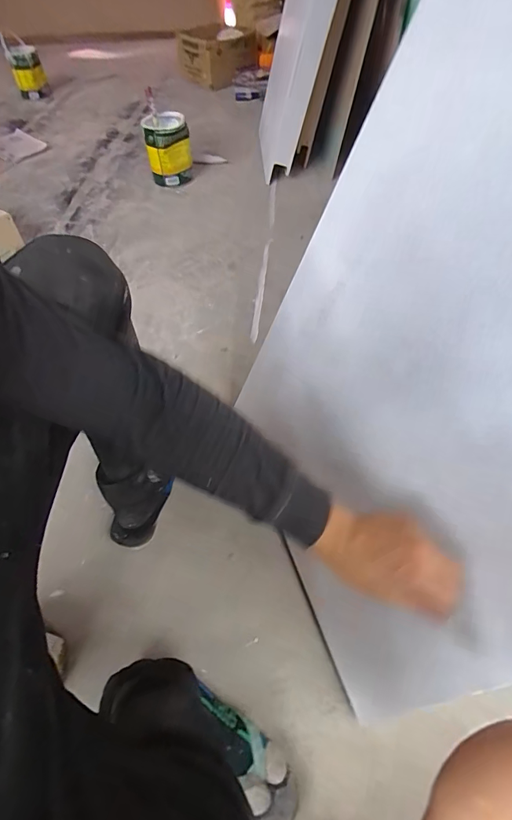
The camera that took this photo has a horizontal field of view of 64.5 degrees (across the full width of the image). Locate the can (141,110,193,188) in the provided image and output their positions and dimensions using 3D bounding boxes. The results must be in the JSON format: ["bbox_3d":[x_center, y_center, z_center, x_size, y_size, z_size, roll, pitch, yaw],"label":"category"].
[{"bbox_3d":[-0.311,-0.929,1.473,0.158,0.206,0.165,-11,53,-4],"label":"can"}]

